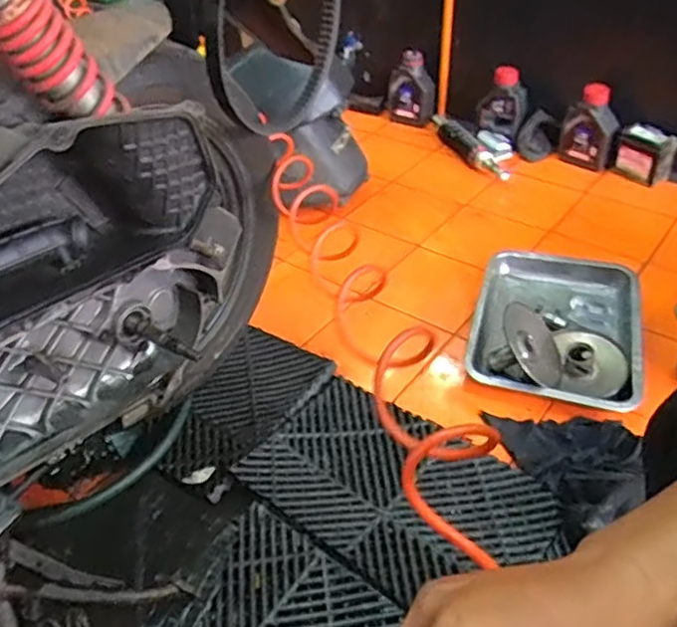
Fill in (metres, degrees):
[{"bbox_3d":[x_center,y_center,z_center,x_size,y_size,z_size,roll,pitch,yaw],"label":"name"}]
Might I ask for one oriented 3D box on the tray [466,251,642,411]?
[{"bbox_3d":[0.363,0.004,1.066,0.259,0.099,0.346,8,41,14],"label":"tray"}]

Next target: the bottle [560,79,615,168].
[{"bbox_3d":[0.592,-0.441,1.515,0.120,0.184,0.069,12,42,18],"label":"bottle"}]

